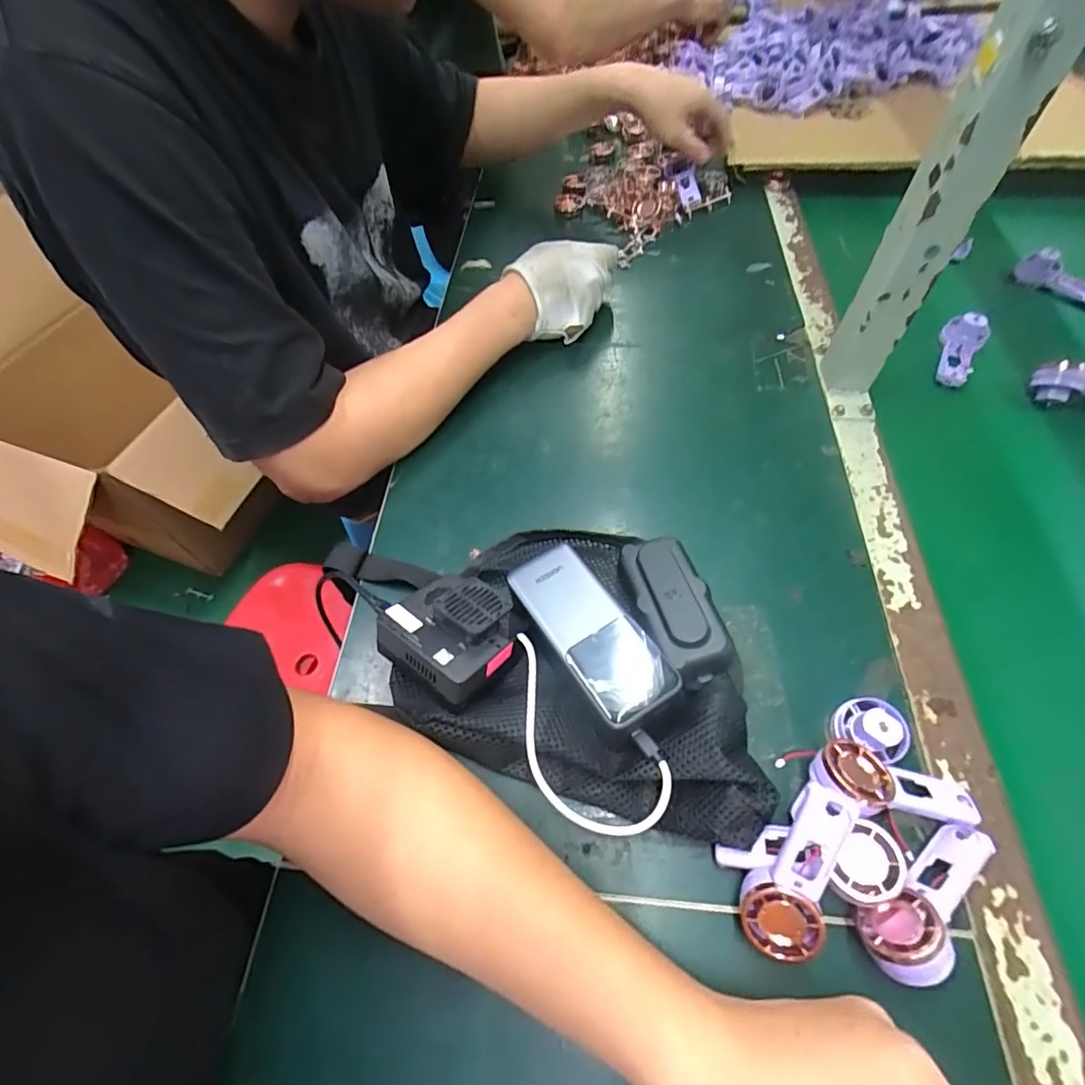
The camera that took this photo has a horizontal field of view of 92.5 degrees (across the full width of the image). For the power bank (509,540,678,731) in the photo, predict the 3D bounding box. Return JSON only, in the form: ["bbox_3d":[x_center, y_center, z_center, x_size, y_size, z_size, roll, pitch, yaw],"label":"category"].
[{"bbox_3d":[0.029,0.055,0.334,0.050,0.020,0.125,-31,61,-14],"label":"power bank"}]

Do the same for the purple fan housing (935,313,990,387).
[{"bbox_3d":[0.419,-0.194,0.524,0.040,0.033,0.083,29,64,20],"label":"purple fan housing"}]

